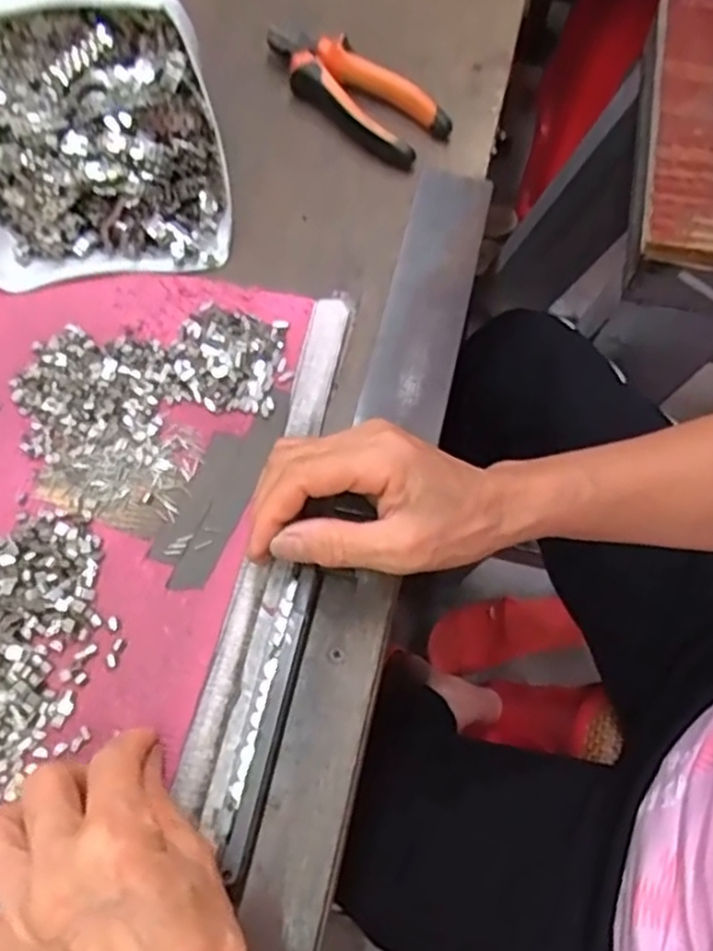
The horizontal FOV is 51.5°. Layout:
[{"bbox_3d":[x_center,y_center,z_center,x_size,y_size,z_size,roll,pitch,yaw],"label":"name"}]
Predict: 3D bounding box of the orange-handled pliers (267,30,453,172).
[{"bbox_3d":[-0.005,-0.270,0.516,0.147,0.023,0.052,39,71,14],"label":"orange-handled pliers"}]

